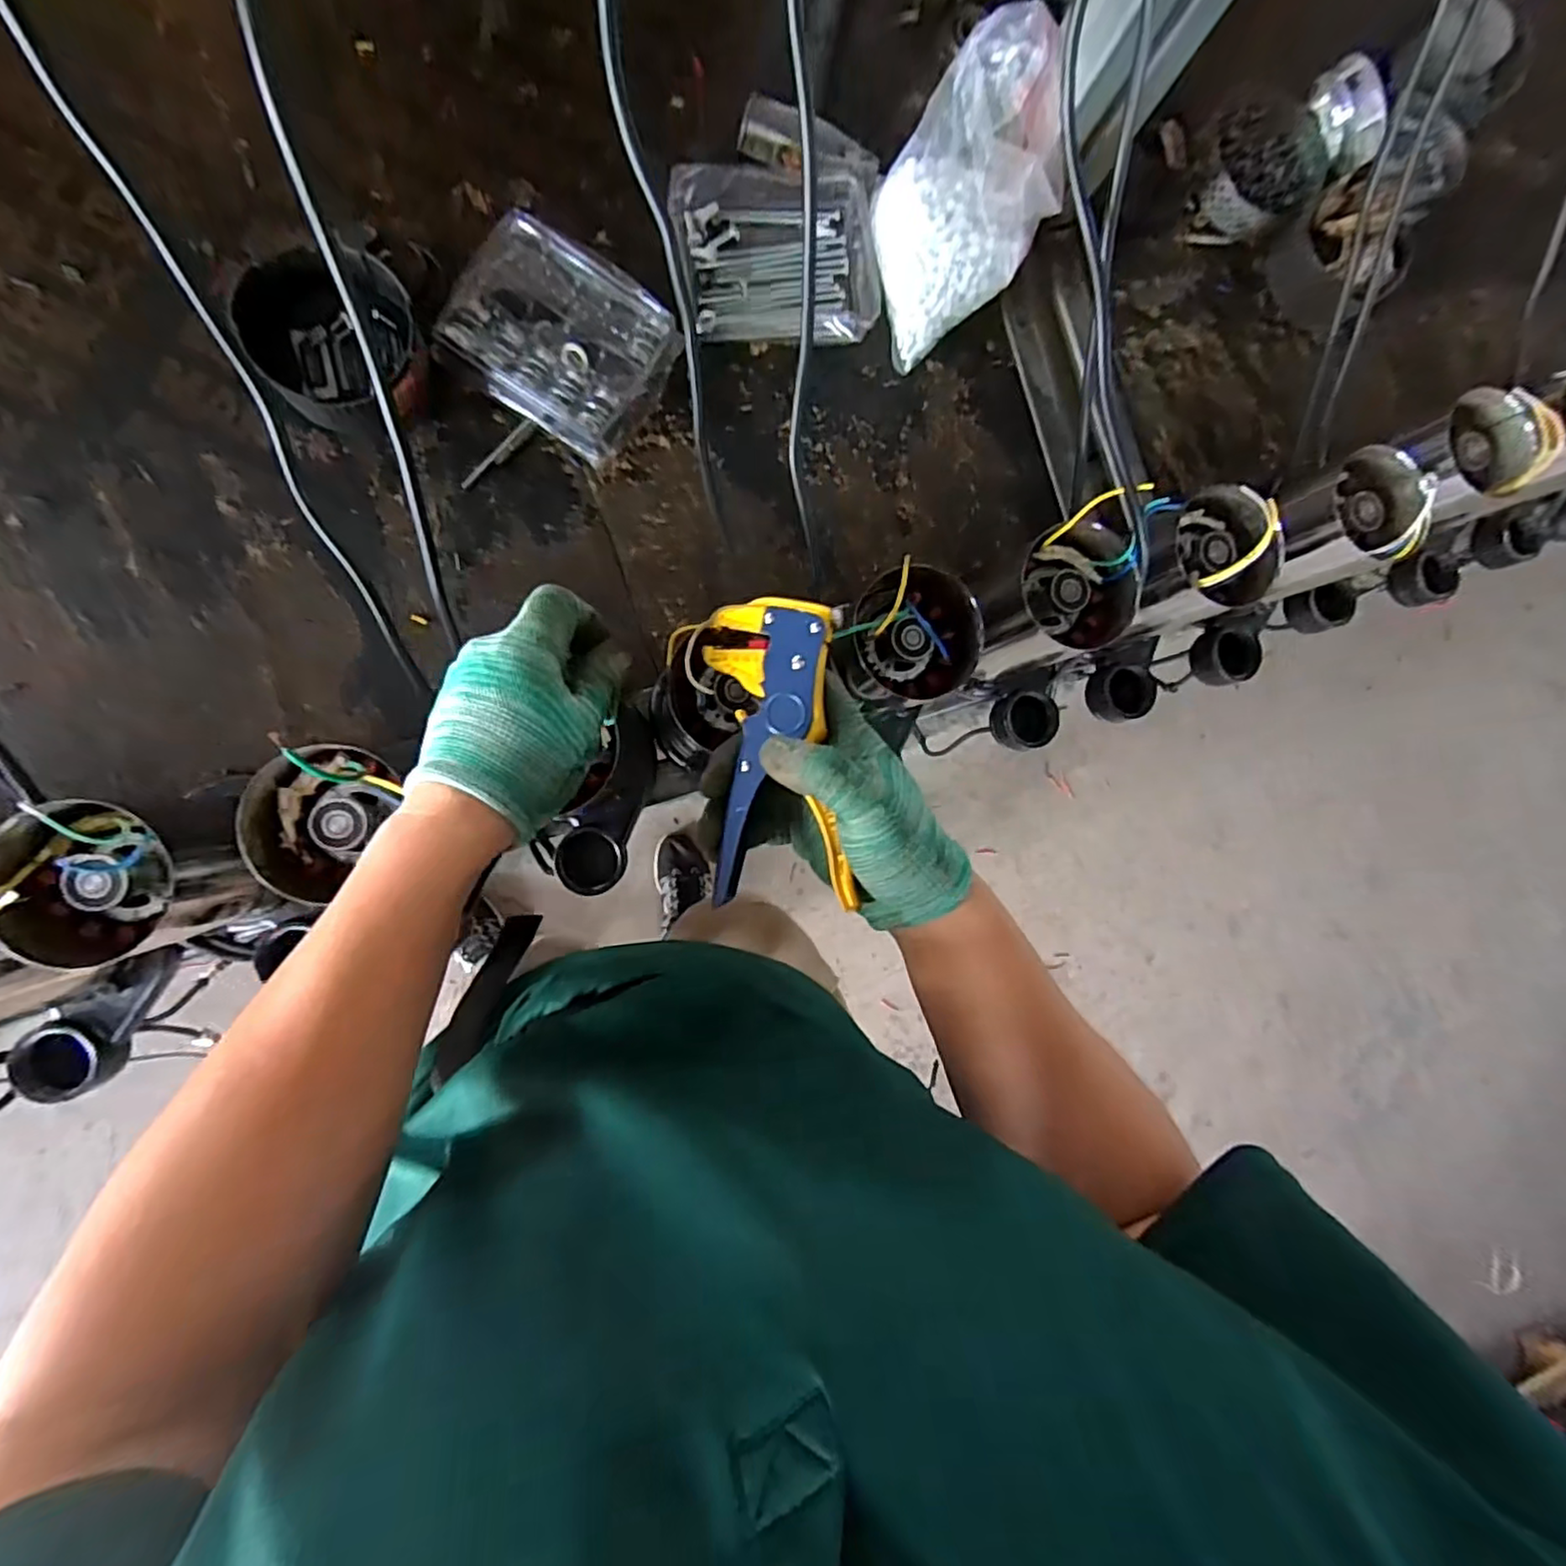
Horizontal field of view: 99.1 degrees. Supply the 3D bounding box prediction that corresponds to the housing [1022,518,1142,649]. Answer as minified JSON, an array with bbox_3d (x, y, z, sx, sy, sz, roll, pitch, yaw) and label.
[{"bbox_3d":[0.220,-0.144,0.491,0.065,0.043,0.084,-8,90,-10],"label":"housing"}]

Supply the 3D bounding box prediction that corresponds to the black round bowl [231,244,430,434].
[{"bbox_3d":[-0.352,-0.348,0.523,0.121,0.053,0.121,0,89,-9],"label":"black round bowl"}]

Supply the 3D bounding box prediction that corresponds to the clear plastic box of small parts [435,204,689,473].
[{"bbox_3d":[-0.186,-0.377,0.565,0.164,0.029,0.144,32,84,-8],"label":"clear plastic box of small parts"}]

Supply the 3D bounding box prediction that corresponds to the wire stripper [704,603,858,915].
[{"bbox_3d":[-0.001,-0.017,0.365,0.075,0.023,0.161,0,90,15],"label":"wire stripper"}]

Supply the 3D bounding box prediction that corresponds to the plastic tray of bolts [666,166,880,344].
[{"bbox_3d":[-0.005,-0.471,0.593,0.173,0.028,0.143,-7,90,-10],"label":"plastic tray of bolts"}]

